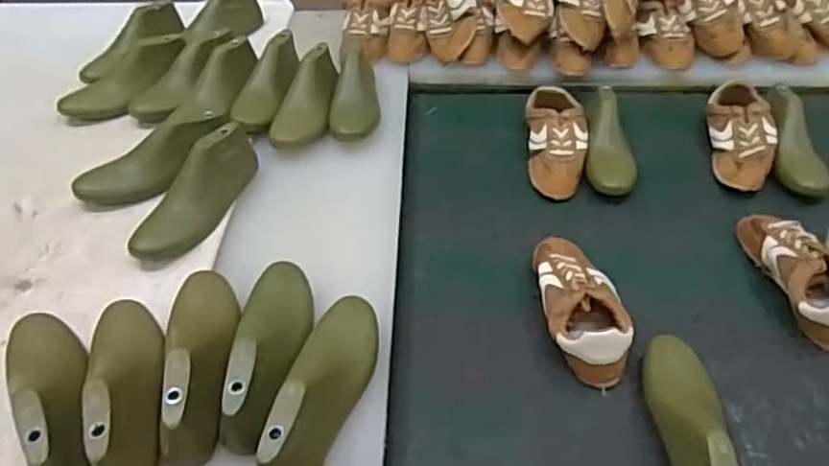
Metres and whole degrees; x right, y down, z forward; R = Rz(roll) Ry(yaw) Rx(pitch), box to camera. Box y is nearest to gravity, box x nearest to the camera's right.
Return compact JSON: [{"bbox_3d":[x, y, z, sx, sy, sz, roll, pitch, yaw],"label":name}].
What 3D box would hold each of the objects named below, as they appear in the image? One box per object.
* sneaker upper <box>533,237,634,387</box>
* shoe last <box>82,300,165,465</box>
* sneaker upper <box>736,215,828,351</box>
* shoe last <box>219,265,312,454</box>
[{"bbox_3d":[0.201,0.081,0.801,0.088,0.065,0.208,-4,45,-2],"label":"sneaker upper"},{"bbox_3d":[-0.290,0.144,0.659,0.073,0.086,0.231,-18,47,-16],"label":"shoe last"},{"bbox_3d":[0.491,0.043,0.832,0.070,0.070,0.220,-3,45,-2],"label":"sneaker upper"},{"bbox_3d":[-0.154,0.114,0.688,0.075,0.080,0.234,1,45,3],"label":"shoe last"}]

